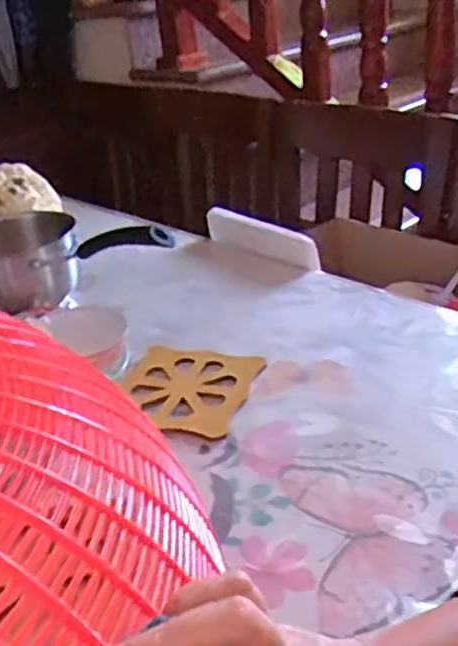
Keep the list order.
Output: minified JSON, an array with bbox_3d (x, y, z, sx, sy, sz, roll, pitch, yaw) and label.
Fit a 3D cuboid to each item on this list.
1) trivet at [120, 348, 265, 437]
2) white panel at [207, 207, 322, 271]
[{"bbox_3d":[-0.046,0.064,0.695,0.134,0.015,0.129,5,31,21],"label":"trivet"},{"bbox_3d":[0.045,-0.125,0.979,0.019,0.049,0.219,-28,35,-33],"label":"white panel"}]

